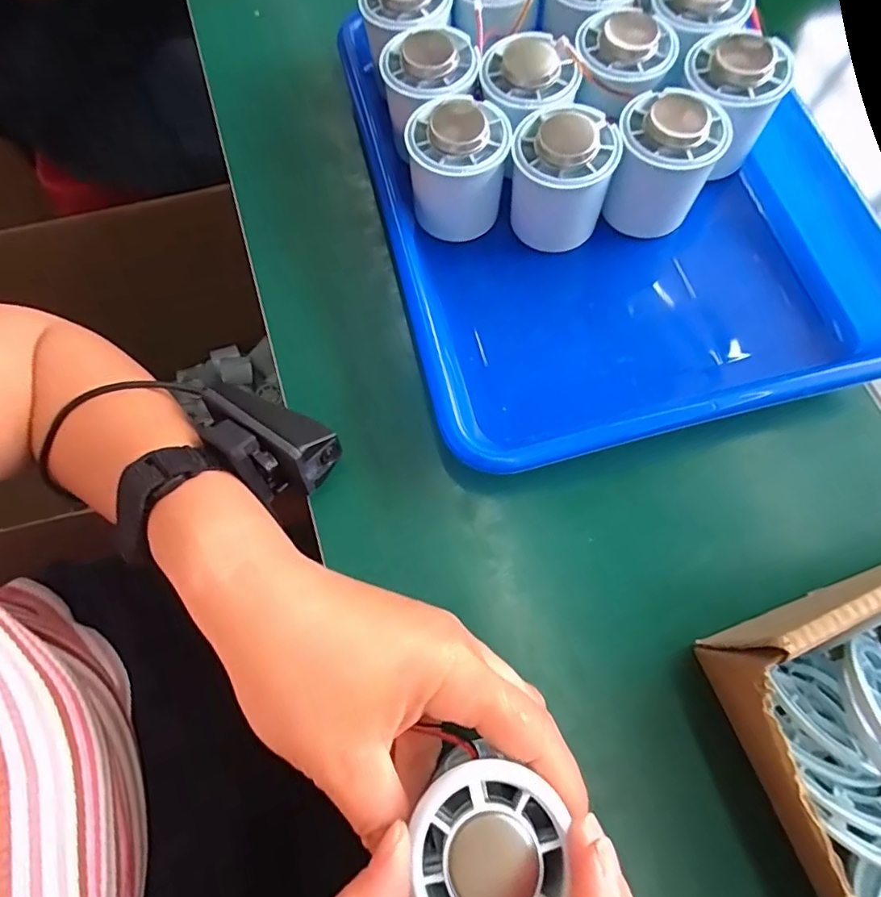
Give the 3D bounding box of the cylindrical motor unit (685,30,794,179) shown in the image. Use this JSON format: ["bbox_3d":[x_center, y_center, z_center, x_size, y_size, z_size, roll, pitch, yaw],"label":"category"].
[{"bbox_3d":[0.160,-0.195,0.295,0.050,0.055,0.052,0,70,1],"label":"cylindrical motor unit"}]

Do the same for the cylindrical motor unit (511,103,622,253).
[{"bbox_3d":[0.067,-0.151,0.287,0.054,0.057,0.050,23,72,9],"label":"cylindrical motor unit"}]

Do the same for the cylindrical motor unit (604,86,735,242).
[{"bbox_3d":[0.120,-0.154,0.283,0.051,0.055,0.048,0,70,1],"label":"cylindrical motor unit"}]

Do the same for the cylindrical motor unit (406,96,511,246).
[{"bbox_3d":[0.009,-0.156,0.293,0.051,0.062,0.049,0,70,1],"label":"cylindrical motor unit"}]

